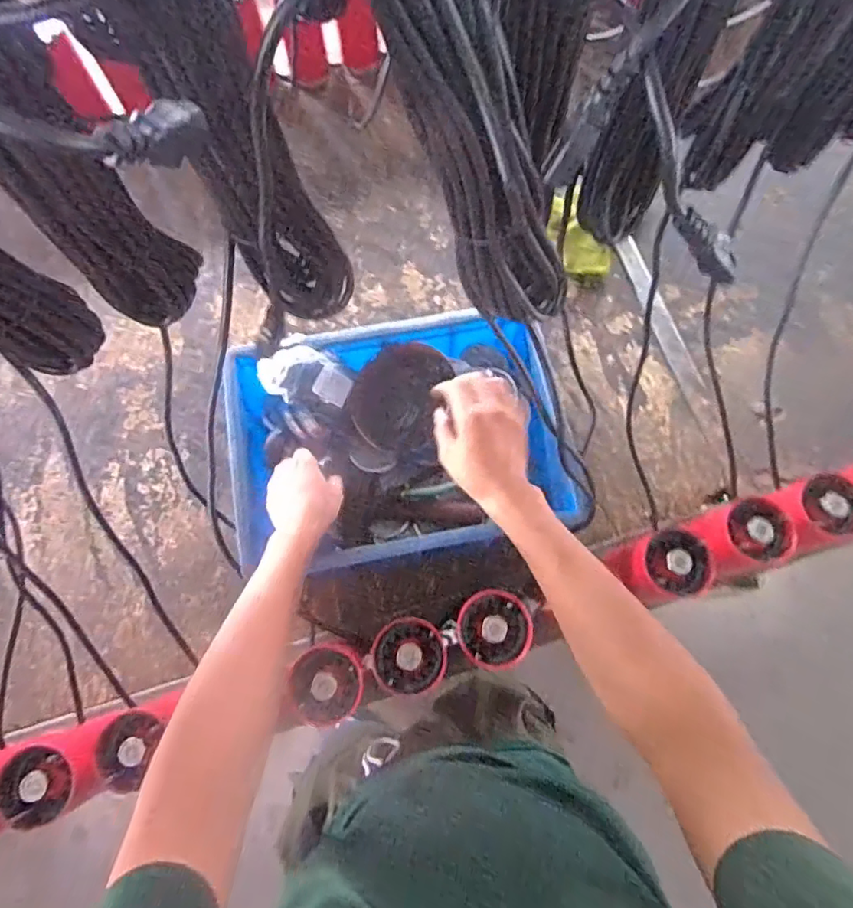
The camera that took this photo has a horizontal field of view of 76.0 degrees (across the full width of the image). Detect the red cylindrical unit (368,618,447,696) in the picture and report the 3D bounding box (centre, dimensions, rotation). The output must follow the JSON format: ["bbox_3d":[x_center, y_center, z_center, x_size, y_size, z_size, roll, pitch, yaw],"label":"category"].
[{"bbox_3d":[-0.018,0.214,0.573,0.076,0.045,0.075,0,73,1],"label":"red cylindrical unit"}]

